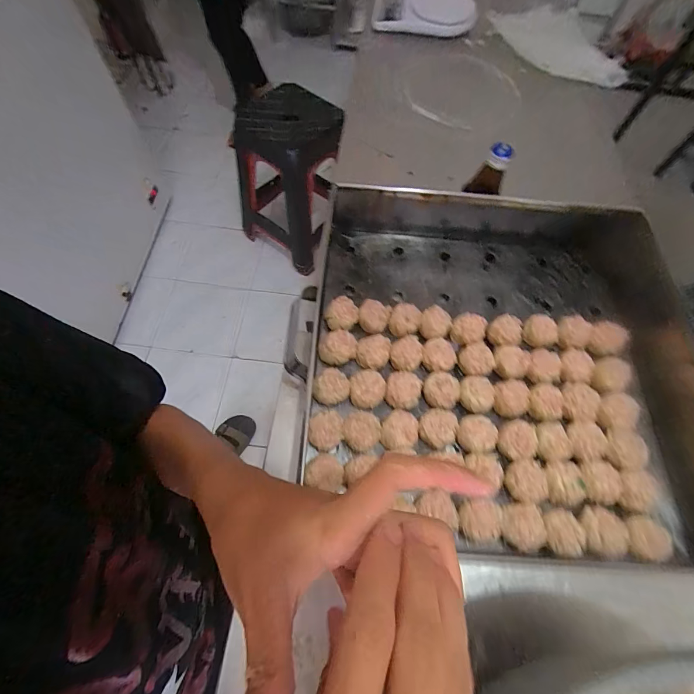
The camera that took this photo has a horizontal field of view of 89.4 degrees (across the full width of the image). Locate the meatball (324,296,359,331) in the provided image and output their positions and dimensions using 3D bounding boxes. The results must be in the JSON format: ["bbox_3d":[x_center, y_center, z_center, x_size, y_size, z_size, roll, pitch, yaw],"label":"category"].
[{"bbox_3d":[-0.008,-0.035,0.434,0.038,0.037,0.038,1,65,-3],"label":"meatball"}]

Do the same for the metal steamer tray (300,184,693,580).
[{"bbox_3d":[0.191,0.013,0.398,0.465,0.087,0.400,5,65,-2],"label":"metal steamer tray"}]

